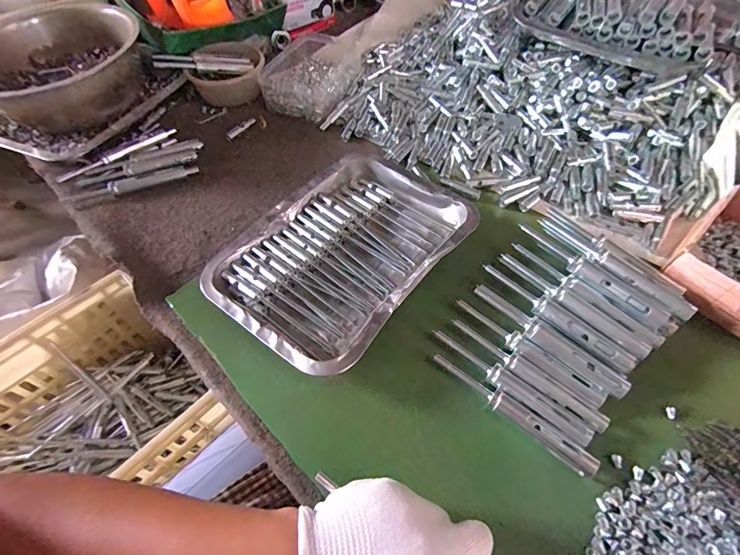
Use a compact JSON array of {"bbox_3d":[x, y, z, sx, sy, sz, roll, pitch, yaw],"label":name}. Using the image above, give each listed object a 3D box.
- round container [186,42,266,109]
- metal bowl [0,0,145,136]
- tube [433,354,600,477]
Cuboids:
[{"bbox_3d":[-0.217,-0.310,0.609,0.112,0.054,0.112,-2,57,4],"label":"round container"},{"bbox_3d":[-0.414,-0.269,0.549,0.214,0.109,0.218,-2,57,4],"label":"metal bowl"},{"bbox_3d":[0.114,0.108,0.326,0.141,0.014,0.017,35,67,24],"label":"tube"}]

